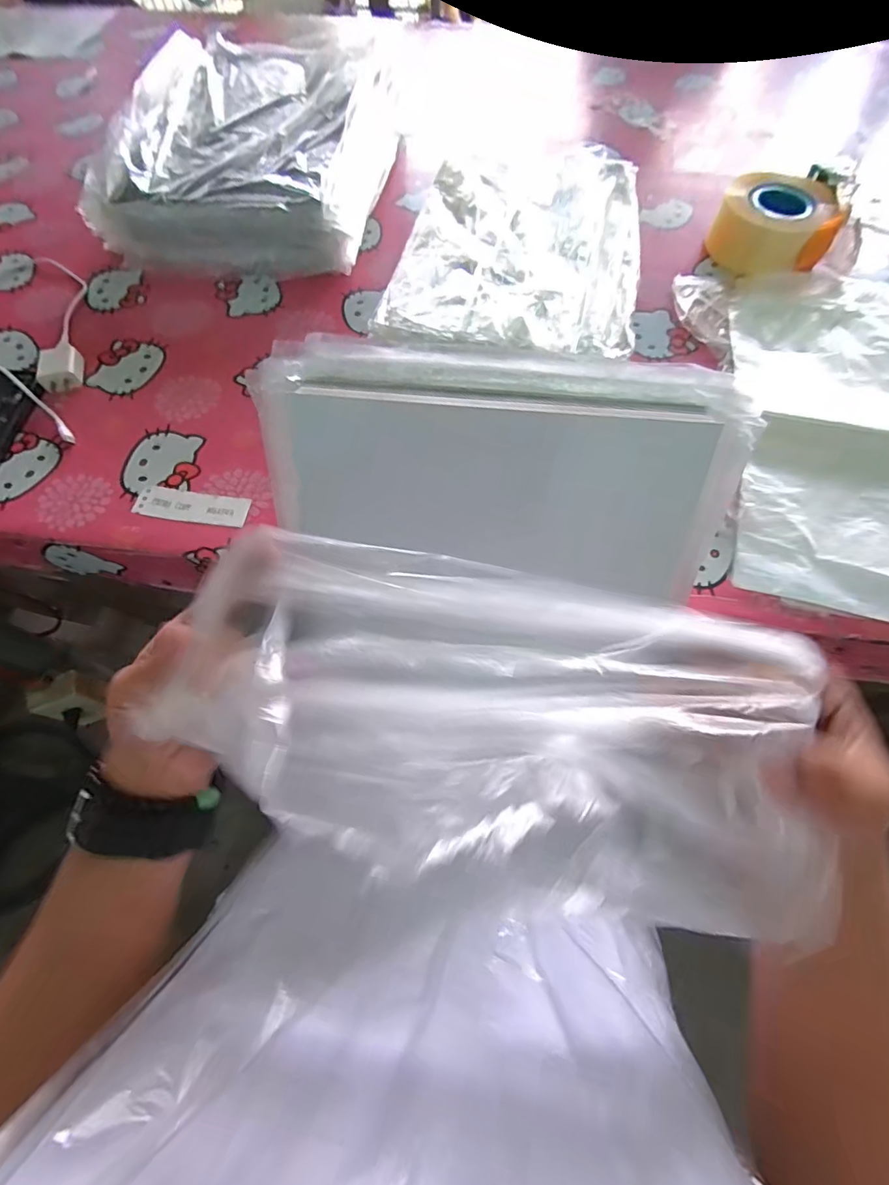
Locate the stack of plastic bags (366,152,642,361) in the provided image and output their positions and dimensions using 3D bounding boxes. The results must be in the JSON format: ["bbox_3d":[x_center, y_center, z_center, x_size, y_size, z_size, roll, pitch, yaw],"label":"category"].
[{"bbox_3d":[0.091,-0.399,0.553,0.263,0.046,0.341,11,66,6],"label":"stack of plastic bags"}]

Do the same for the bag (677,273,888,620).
[{"bbox_3d":[0.431,-0.160,0.450,0.359,0.021,0.425,10,66,6],"label":"bag"}]

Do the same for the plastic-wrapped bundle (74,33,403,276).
[{"bbox_3d":[-0.237,-0.569,0.614,0.321,0.091,0.385,8,65,5],"label":"plastic-wrapped bundle"}]

